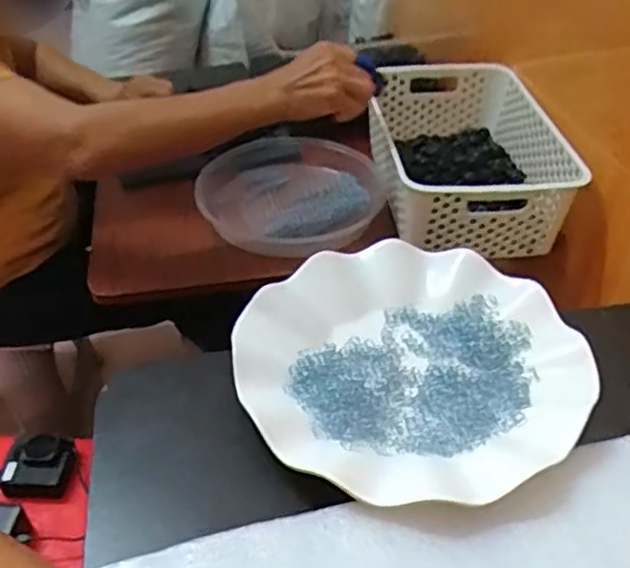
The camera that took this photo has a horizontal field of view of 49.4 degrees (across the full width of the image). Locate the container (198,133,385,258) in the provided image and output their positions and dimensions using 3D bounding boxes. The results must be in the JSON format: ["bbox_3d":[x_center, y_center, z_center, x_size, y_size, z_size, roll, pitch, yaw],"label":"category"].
[{"bbox_3d":[-0.031,-0.113,0.875,0.225,0.051,0.225,-1,41,1],"label":"container"}]

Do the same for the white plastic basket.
[{"bbox_3d":[0.182,-0.169,0.862,0.205,0.101,0.314,-4,41,-3],"label":"white plastic basket"}]

